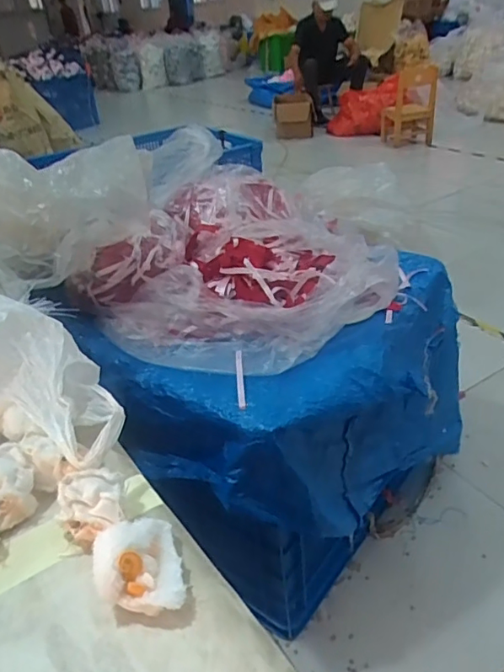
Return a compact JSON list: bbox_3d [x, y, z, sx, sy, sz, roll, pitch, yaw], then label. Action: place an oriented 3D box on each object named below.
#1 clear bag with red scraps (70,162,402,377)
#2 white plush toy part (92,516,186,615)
[{"bbox_3d":[-0.001,-0.152,1.039,0.544,0.163,0.545,9,35,22],"label":"clear bag with red scraps"},{"bbox_3d":[-0.075,0.157,0.354,0.052,0.035,0.061,-14,33,-13],"label":"white plush toy part"}]

